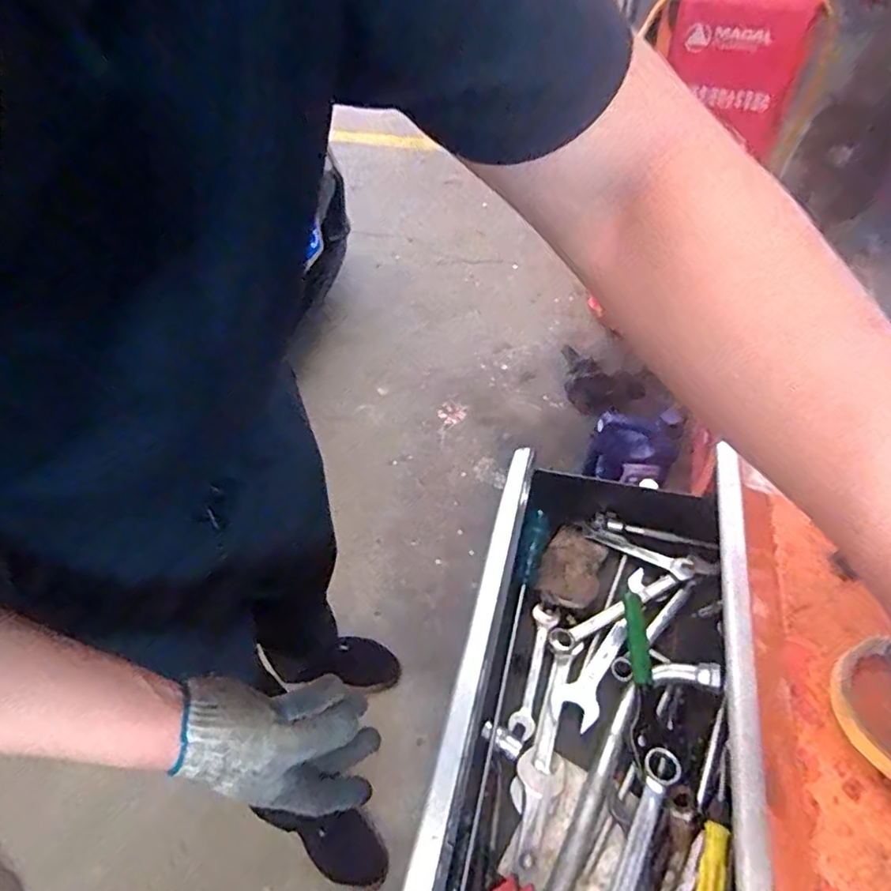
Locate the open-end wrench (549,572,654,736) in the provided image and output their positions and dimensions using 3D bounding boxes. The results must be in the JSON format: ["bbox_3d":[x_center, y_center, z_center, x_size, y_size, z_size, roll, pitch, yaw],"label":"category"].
[{"bbox_3d":[0.172,0.211,0.630,0.045,0.016,0.203,25,54,22],"label":"open-end wrench"}]

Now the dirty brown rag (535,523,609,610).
[{"bbox_3d":[0.150,0.140,0.682,0.066,0.021,0.112,18,51,17],"label":"dirty brown rag"}]

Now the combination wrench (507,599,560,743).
[{"bbox_3d":[0.092,0.235,0.613,0.027,0.009,0.147,14,50,14],"label":"combination wrench"}]

